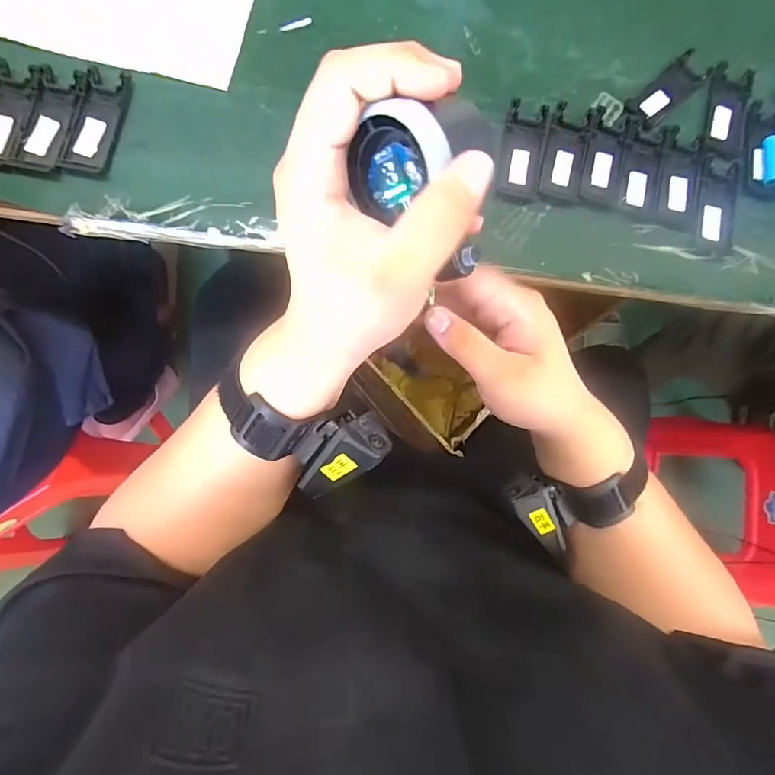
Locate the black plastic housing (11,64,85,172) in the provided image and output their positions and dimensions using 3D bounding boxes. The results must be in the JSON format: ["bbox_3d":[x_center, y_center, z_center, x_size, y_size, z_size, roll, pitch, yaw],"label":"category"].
[{"bbox_3d":[-0.301,-0.239,0.397,0.038,0.005,0.098,13,81,-3],"label":"black plastic housing"}]

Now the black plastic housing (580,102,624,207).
[{"bbox_3d":[0.212,-0.228,0.437,0.040,0.006,0.096,6,81,-4],"label":"black plastic housing"}]

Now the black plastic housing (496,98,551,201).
[{"bbox_3d":[0.132,-0.231,0.432,0.041,0.007,0.099,11,81,-3],"label":"black plastic housing"}]

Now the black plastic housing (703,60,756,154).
[{"bbox_3d":[0.349,-0.283,0.457,0.043,0.010,0.102,13,81,-3],"label":"black plastic housing"}]

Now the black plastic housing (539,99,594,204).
[{"bbox_3d":[0.175,-0.230,0.434,0.039,0.007,0.096,13,81,-3],"label":"black plastic housing"}]

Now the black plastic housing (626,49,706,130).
[{"bbox_3d":[0.285,-0.303,0.452,0.100,0.005,0.035,-42,87,-9],"label":"black plastic housing"}]

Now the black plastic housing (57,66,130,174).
[{"bbox_3d":[-0.263,-0.240,0.401,0.039,0.005,0.097,15,81,-3],"label":"black plastic housing"}]

